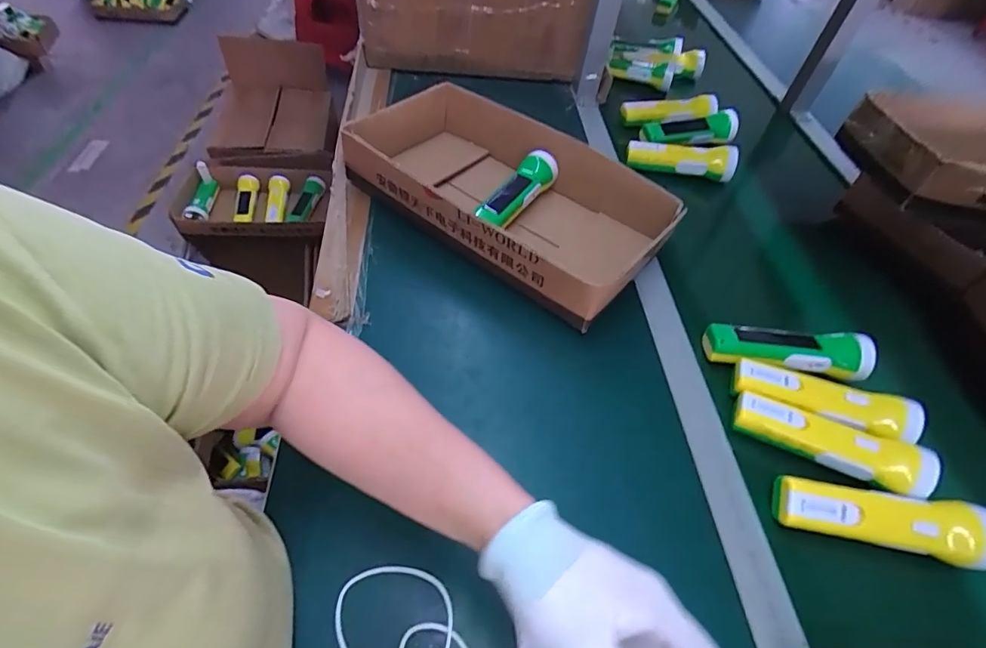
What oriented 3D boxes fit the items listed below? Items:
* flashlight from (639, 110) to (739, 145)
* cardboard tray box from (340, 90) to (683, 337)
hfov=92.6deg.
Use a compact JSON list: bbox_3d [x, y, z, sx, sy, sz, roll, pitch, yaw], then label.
[{"bbox_3d":[0.359,-0.343,0.835,0.180,0.045,0.046,-5,53,-10],"label":"flashlight"},{"bbox_3d":[0.003,-0.187,0.632,0.454,0.093,0.225,33,57,21],"label":"cardboard tray box"}]

